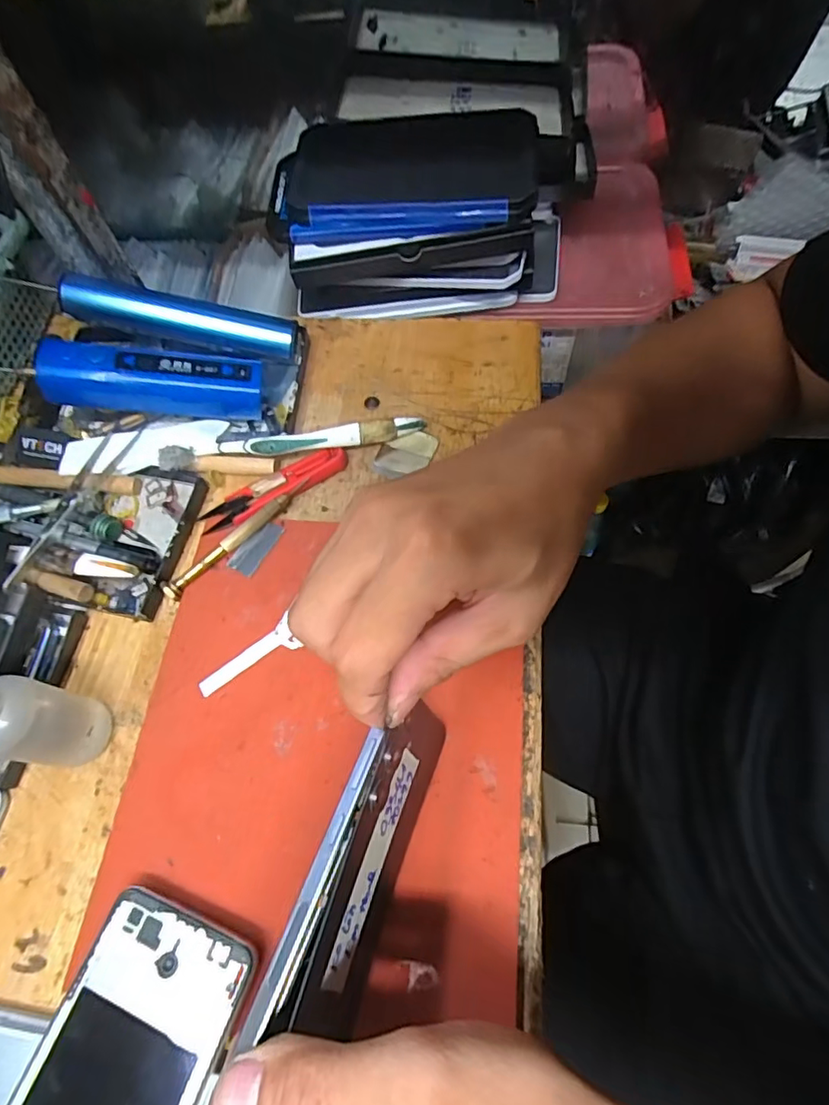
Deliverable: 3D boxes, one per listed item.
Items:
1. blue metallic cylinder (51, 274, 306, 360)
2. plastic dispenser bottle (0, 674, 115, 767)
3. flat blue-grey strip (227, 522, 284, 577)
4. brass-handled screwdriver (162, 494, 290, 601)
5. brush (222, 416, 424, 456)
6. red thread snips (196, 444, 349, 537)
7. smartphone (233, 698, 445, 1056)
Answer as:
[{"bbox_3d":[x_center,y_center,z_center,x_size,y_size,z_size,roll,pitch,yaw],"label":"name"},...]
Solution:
[{"bbox_3d":[-0.161,-0.164,0.378,0.152,0.023,0.022,8,63,-11],"label":"blue metallic cylinder"},{"bbox_3d":[-0.180,0.078,0.255,0.032,0.095,0.037,11,66,8],"label":"plastic dispenser bottle"},{"bbox_3d":[-0.098,-0.003,0.334,0.017,0.004,0.036,31,73,4],"label":"flat blue-grey strip"},{"bbox_3d":[-0.114,-0.006,0.330,0.091,0.012,0.010,-42,71,-19],"label":"brass-handled screwdriver"},{"bbox_3d":[-0.059,-0.074,0.355,0.133,0.021,0.017,-9,64,-5],"label":"brush"},{"bbox_3d":[-0.090,-0.044,0.349,0.099,0.010,0.026,-29,67,-14],"label":"red thread snips"},{"bbox_3d":[-0.019,0.125,0.226,0.014,0.083,0.129,10,62,23],"label":"smartphone"}]

